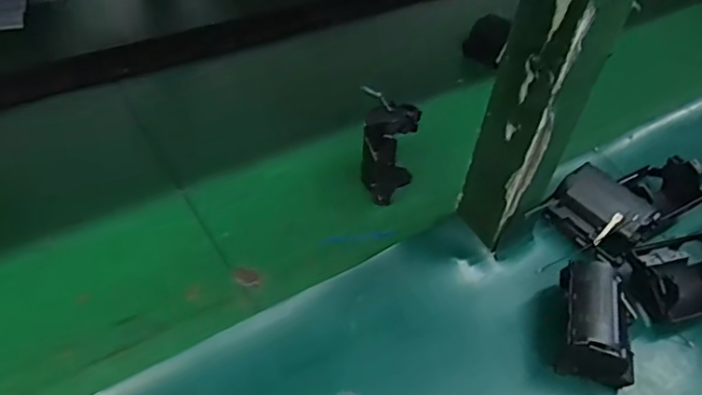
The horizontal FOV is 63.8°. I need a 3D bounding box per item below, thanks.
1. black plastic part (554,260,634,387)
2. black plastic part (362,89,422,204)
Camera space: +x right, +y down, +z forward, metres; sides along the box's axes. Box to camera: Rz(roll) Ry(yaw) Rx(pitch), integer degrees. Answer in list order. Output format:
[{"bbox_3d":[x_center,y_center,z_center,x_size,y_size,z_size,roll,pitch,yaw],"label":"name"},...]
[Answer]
[{"bbox_3d":[0.157,0.079,0.359,0.049,0.047,0.069,14,47,5],"label":"black plastic part"},{"bbox_3d":[0.030,-0.040,0.443,0.041,0.070,0.065,4,47,-5],"label":"black plastic part"}]

